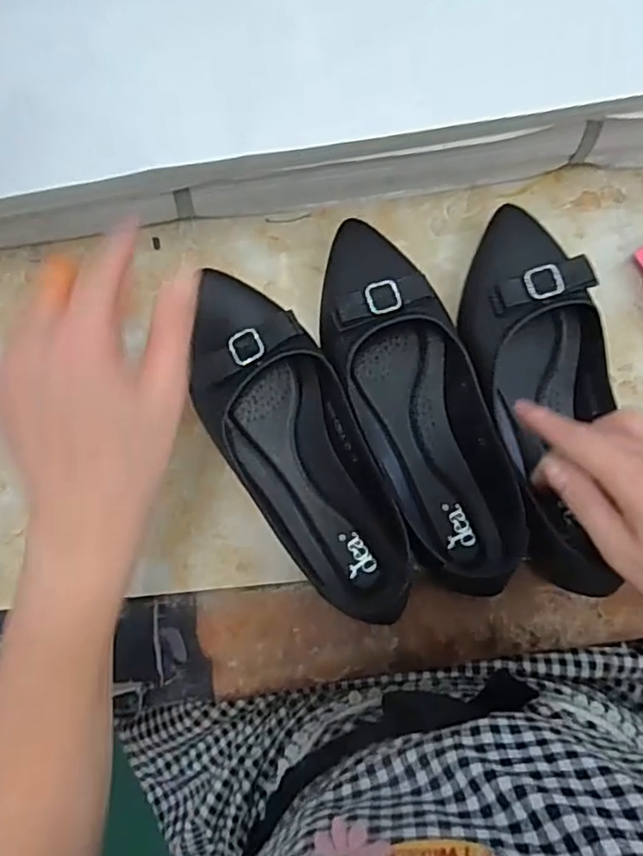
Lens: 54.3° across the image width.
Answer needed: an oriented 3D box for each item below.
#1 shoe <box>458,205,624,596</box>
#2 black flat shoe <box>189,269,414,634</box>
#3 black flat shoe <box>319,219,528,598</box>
[{"bbox_3d":[0.143,-0.019,0.405,0.085,0.045,0.242,-7,83,0],"label":"shoe"},{"bbox_3d":[-0.014,0.013,0.414,0.084,0.045,0.230,-31,87,-1],"label":"black flat shoe"},{"bbox_3d":[0.064,-0.015,0.405,0.088,0.062,0.255,-23,87,-1],"label":"black flat shoe"}]

